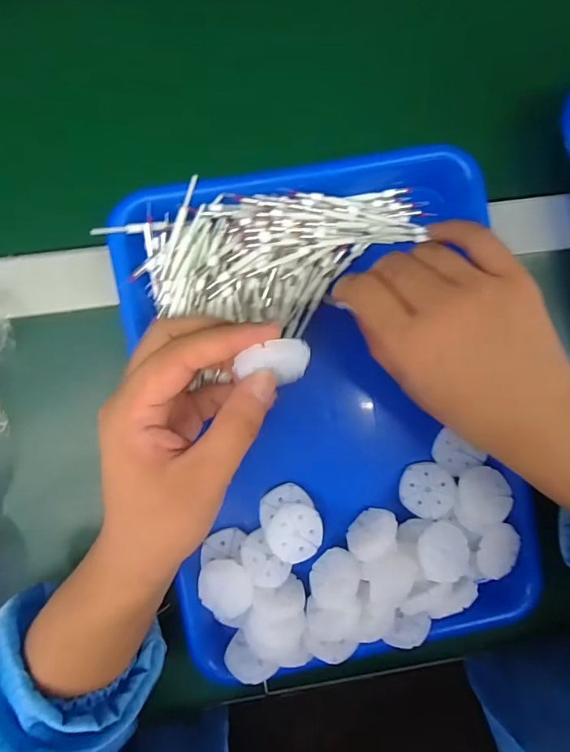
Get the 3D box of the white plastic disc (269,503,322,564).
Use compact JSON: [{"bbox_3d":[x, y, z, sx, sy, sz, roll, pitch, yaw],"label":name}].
[{"bbox_3d":[0.007,0.107,0.307,0.037,0.004,0.038,2,81,-14],"label":"white plastic disc"}]

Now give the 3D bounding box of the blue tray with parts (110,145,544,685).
[{"bbox_3d":[0.033,0.025,0.318,0.245,0.057,0.333,-10,93,-4],"label":"blue tray with parts"}]

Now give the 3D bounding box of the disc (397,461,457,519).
[{"bbox_3d":[0.101,0.081,0.321,0.037,0.004,0.038,-4,73,15],"label":"disc"}]

